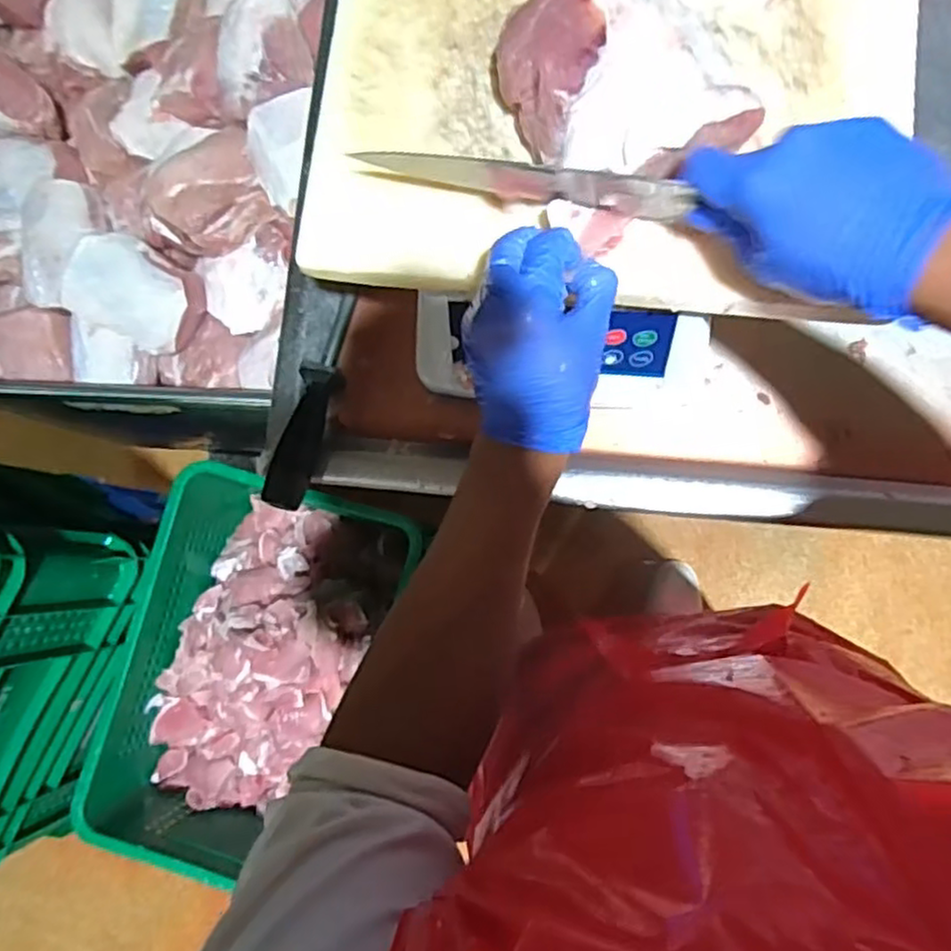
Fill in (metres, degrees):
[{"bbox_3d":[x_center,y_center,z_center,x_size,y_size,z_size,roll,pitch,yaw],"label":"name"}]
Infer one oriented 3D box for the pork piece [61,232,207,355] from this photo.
[{"bbox_3d":[-0.401,-0.213,0.836,0.147,0.080,0.108,25,85,8],"label":"pork piece"}]

